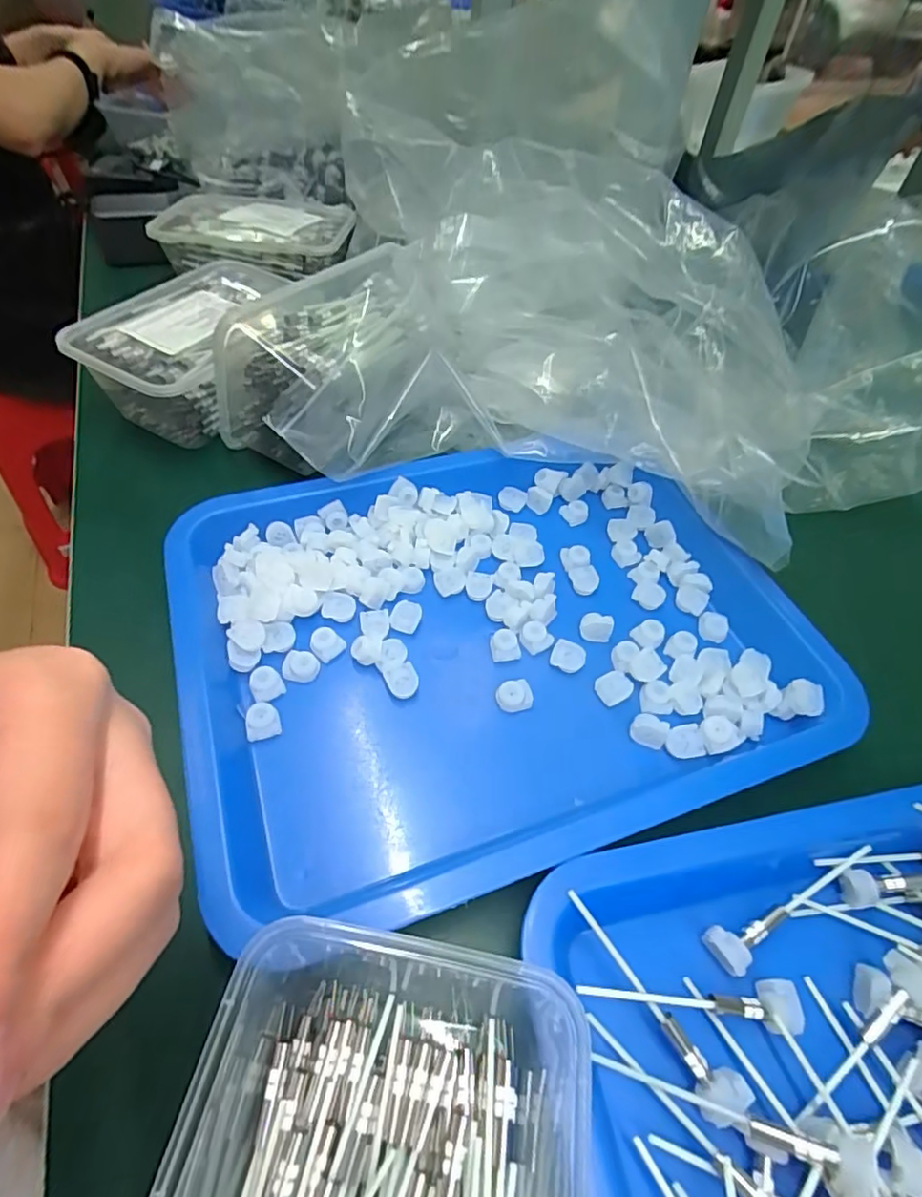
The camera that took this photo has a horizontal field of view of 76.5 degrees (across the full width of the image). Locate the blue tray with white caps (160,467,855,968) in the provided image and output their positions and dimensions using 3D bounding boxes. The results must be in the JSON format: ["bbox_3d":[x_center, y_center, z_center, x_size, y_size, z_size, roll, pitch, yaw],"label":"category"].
[{"bbox_3d":[0.014,0.018,0.332,0.330,0.033,0.248,-13,54,-14],"label":"blue tray with white caps"}]

